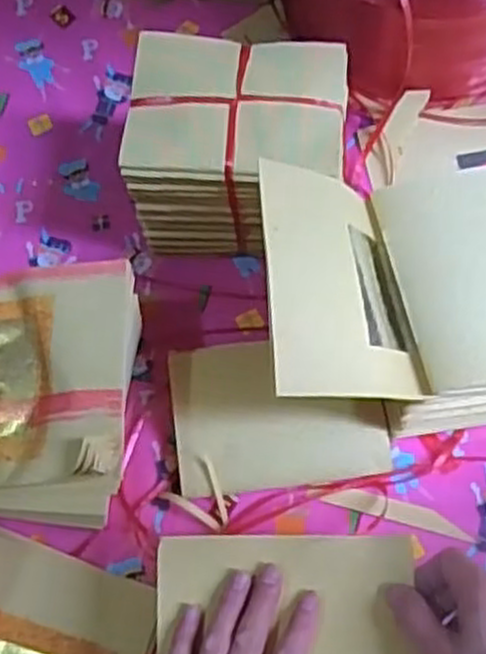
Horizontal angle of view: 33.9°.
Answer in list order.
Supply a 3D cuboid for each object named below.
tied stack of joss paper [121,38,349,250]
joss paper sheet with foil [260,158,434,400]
[{"bbox_3d":[-0.002,-0.135,0.635,0.160,0.135,0.137,5,70,5],"label":"tied stack of joss paper"},{"bbox_3d":[0.064,-0.028,0.540,0.114,0.015,0.154,6,69,-35],"label":"joss paper sheet with foil"}]

